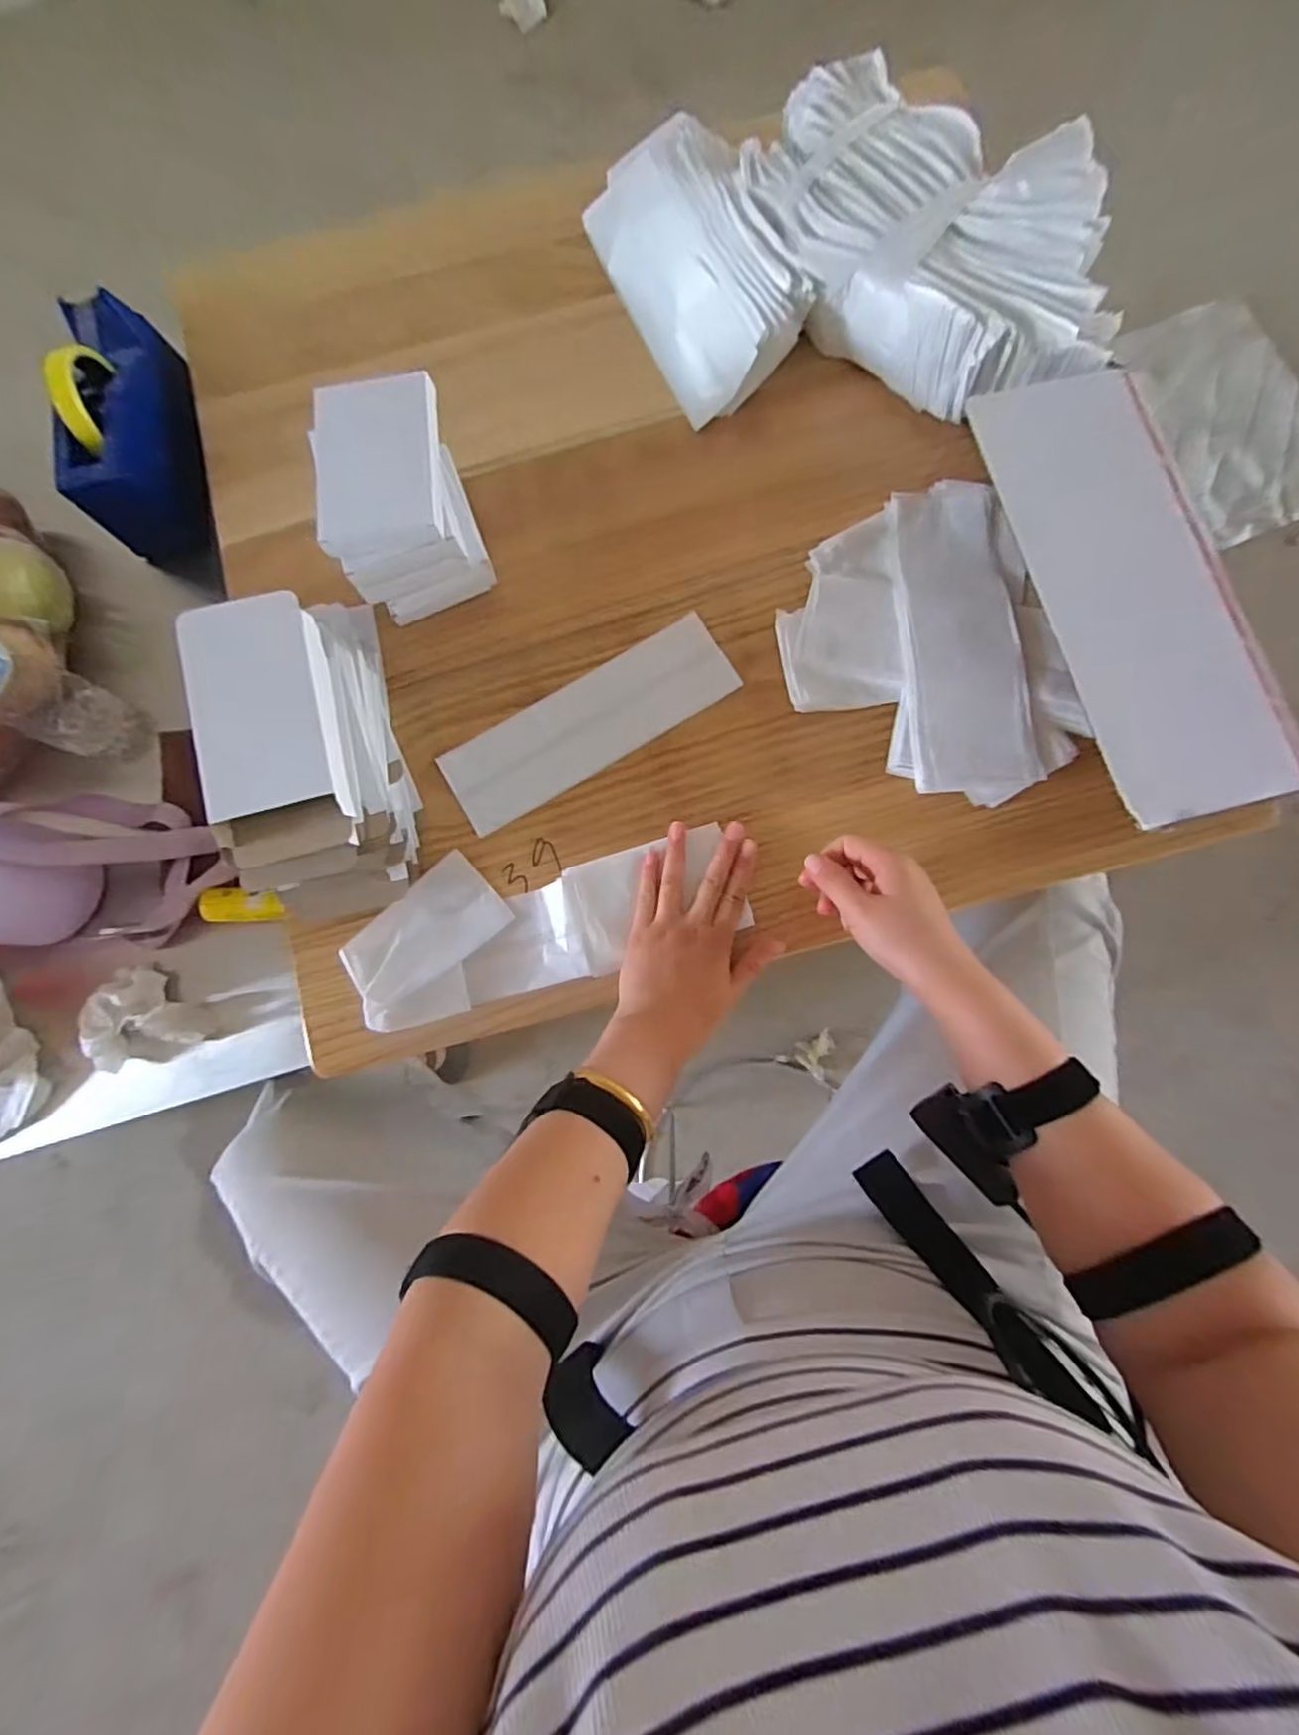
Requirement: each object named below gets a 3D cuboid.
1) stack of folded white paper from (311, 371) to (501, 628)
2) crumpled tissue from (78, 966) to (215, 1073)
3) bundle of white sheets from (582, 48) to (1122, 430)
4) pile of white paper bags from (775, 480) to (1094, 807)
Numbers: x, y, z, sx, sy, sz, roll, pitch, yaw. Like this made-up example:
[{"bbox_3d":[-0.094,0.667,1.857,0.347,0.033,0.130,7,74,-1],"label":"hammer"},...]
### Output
[{"bbox_3d":[-0.188,-0.276,0.506,0.099,0.111,0.136,-13,80,1],"label":"stack of folded white paper"},{"bbox_3d":[-0.445,0.128,0.579,0.097,0.037,0.084,-23,80,0],"label":"crumpled tissue"},{"bbox_3d":[0.150,-0.523,0.550,0.398,0.082,0.272,5,81,4],"label":"bundle of white sheets"},{"bbox_3d":[0.215,-0.176,0.527,0.202,0.016,0.256,-14,80,1],"label":"pile of white paper bags"}]

